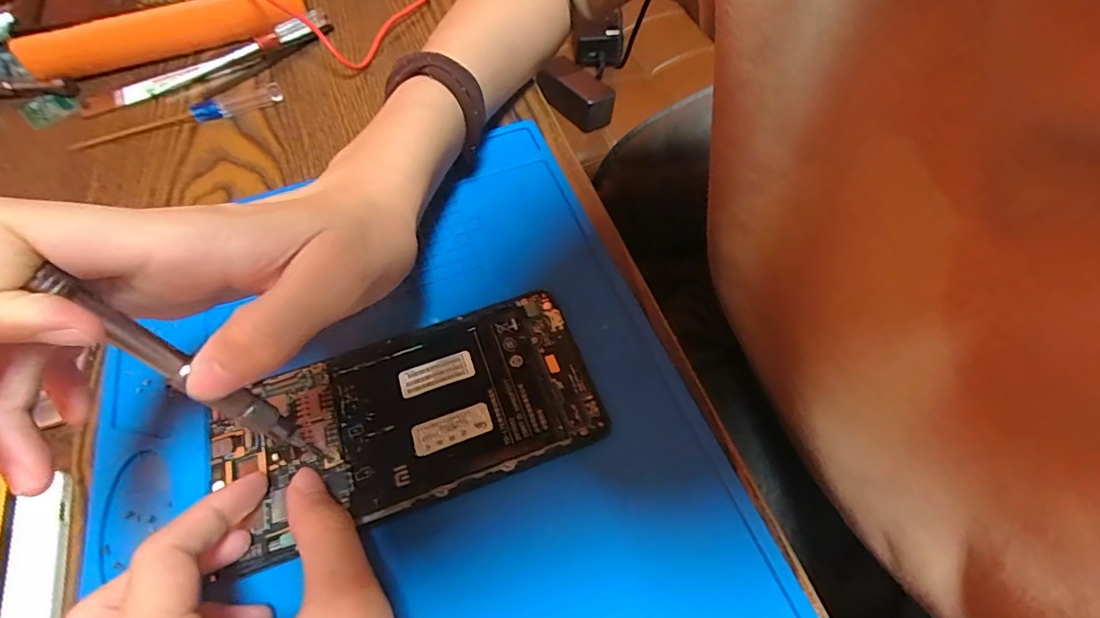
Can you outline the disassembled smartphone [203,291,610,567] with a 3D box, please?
[{"bbox_3d":[-0.056,0.040,0.204,0.144,0.008,0.071,-18,58,-8],"label":"disassembled smartphone"}]

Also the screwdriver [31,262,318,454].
[{"bbox_3d":[-0.104,0.021,0.152,0.005,0.087,0.010,7,55,33],"label":"screwdriver"}]

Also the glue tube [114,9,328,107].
[{"bbox_3d":[-0.223,-0.175,0.353,0.145,0.014,0.020,-29,60,-15],"label":"glue tube"}]

